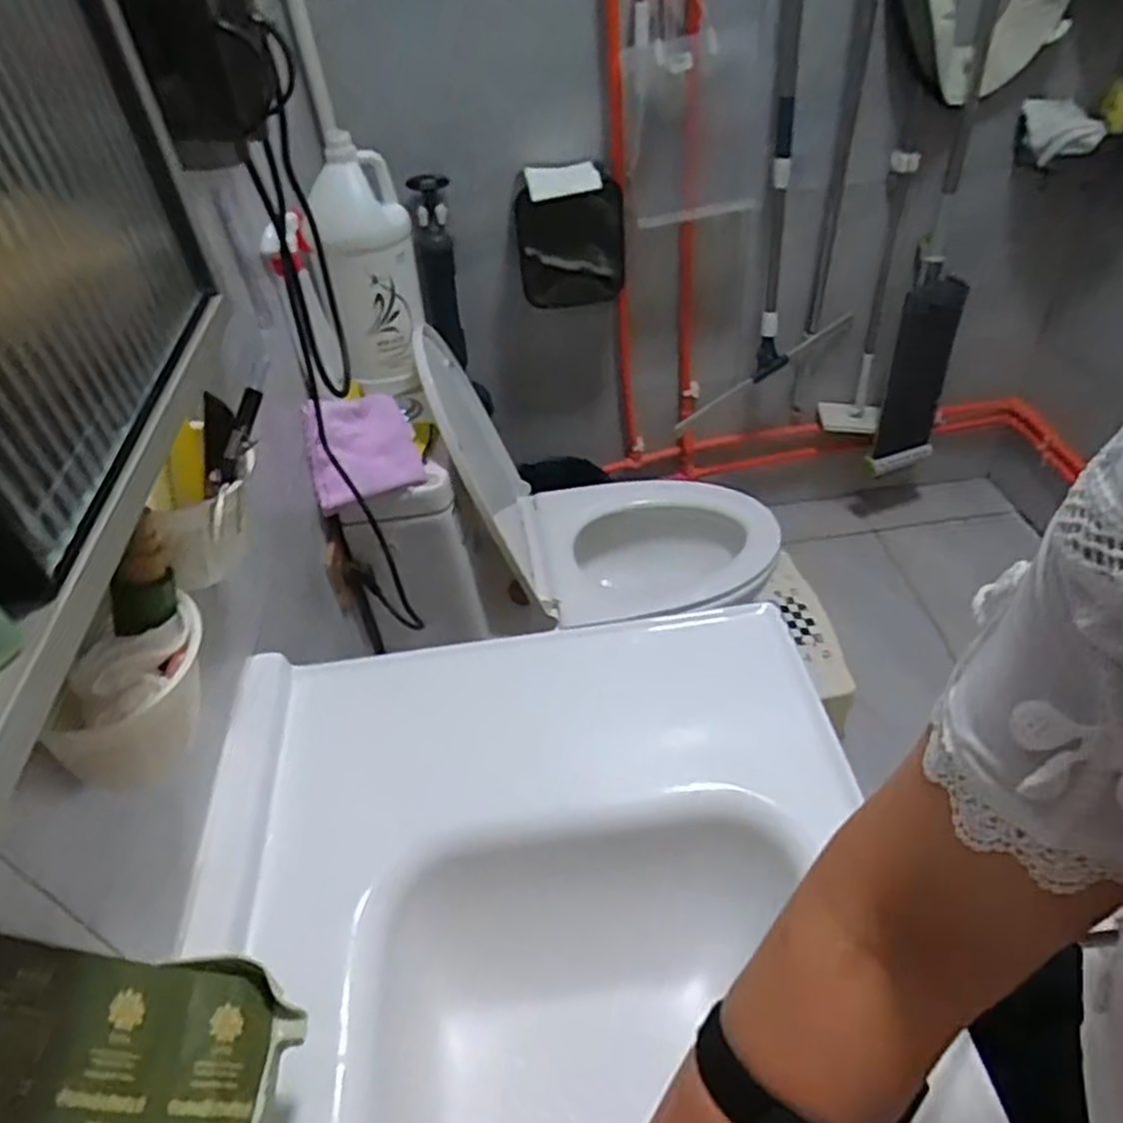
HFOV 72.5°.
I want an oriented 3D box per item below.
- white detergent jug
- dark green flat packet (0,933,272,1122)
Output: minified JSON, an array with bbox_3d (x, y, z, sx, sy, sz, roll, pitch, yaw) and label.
[{"bbox_3d":[-0.270,-0.415,1.101,0.128,0.315,0.109,-9,43,-2],"label":"white detergent jug"},{"bbox_3d":[-0.212,0.243,0.365,0.009,0.148,0.098,-33,42,23],"label":"dark green flat packet"}]

